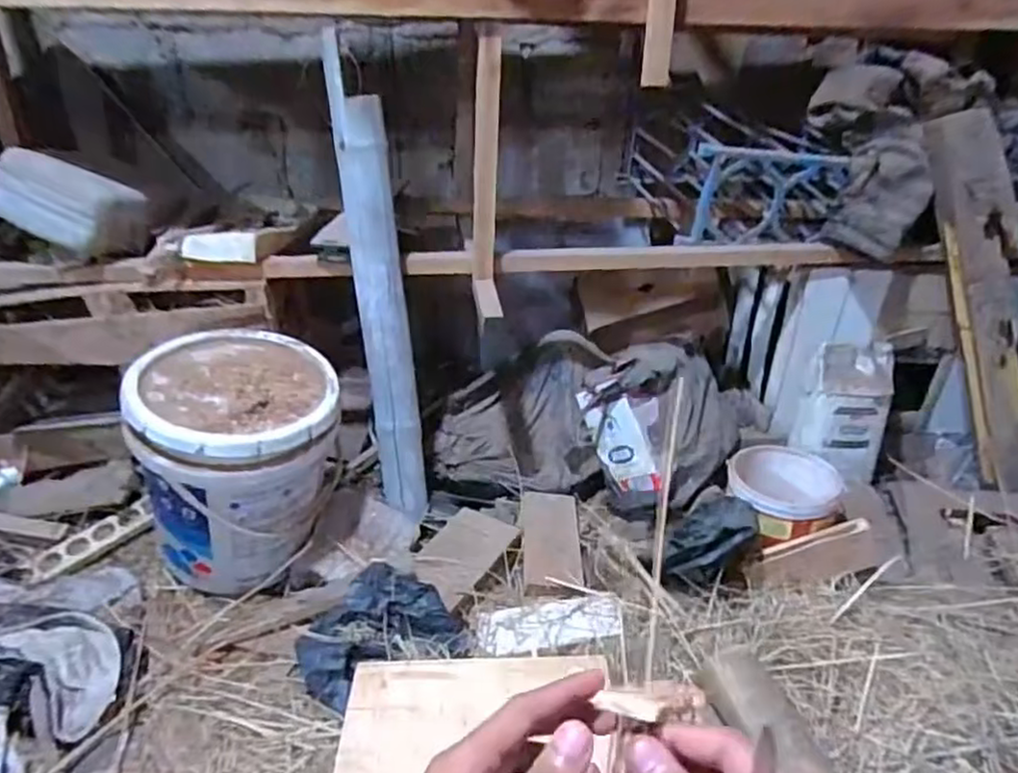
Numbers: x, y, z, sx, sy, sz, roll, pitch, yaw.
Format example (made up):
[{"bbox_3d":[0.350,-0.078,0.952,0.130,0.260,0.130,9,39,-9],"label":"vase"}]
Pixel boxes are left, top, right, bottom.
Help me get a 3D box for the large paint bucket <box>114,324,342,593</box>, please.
[{"bbox_3d":[-0.429,0.113,1.137,0.291,0.313,0.310,0,29,0],"label":"large paint bucket"}]

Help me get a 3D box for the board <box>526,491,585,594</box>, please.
[{"bbox_3d":[0.077,0.279,1.234,0.100,0.025,0.206,0,47,0],"label":"board"}]

